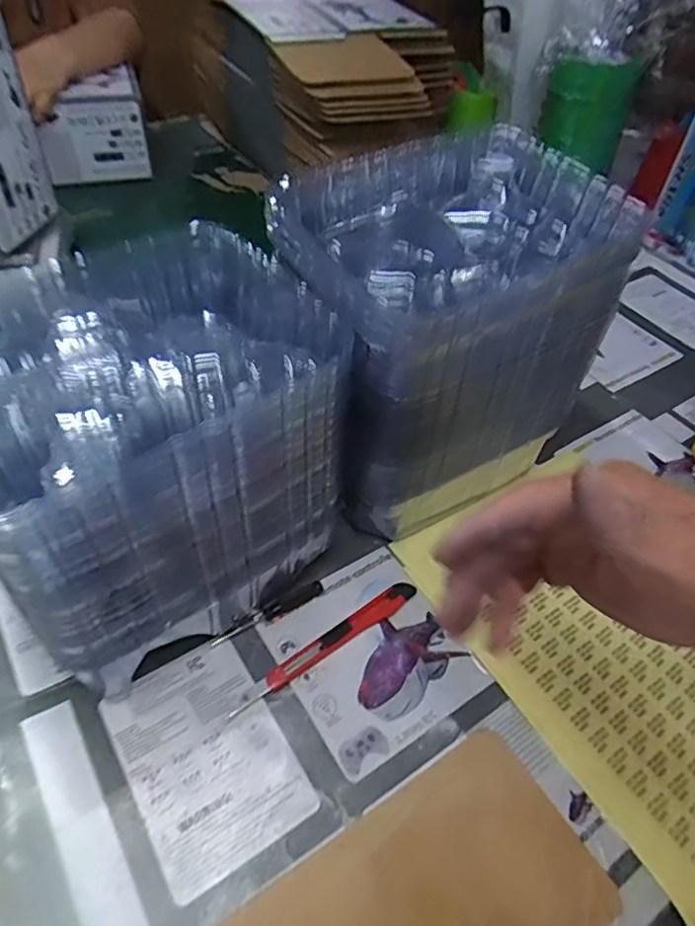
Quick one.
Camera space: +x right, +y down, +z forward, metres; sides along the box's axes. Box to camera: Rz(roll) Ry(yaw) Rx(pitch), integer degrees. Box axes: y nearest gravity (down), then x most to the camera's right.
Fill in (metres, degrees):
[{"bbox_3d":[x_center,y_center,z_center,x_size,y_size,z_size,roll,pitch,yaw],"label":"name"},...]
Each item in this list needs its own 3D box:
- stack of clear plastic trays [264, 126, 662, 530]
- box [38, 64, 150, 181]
[{"bbox_3d":[0.065,-0.103,0.437,0.212,0.184,0.169,-22,54,-21],"label":"stack of clear plastic trays"},{"bbox_3d":[-0.365,-0.481,0.861,0.134,0.110,0.100,-15,51,-16],"label":"box"}]

